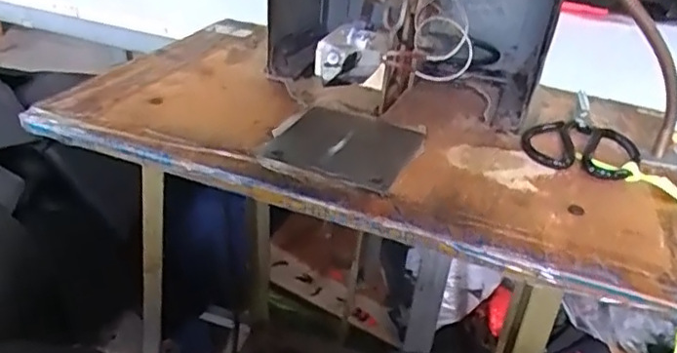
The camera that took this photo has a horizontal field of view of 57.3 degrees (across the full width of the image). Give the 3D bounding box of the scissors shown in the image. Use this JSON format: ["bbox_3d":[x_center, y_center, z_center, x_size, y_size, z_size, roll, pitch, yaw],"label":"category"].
[{"bbox_3d":[0.255,-0.046,0.641,0.105,0.021,0.162,18,33,19],"label":"scissors"}]

